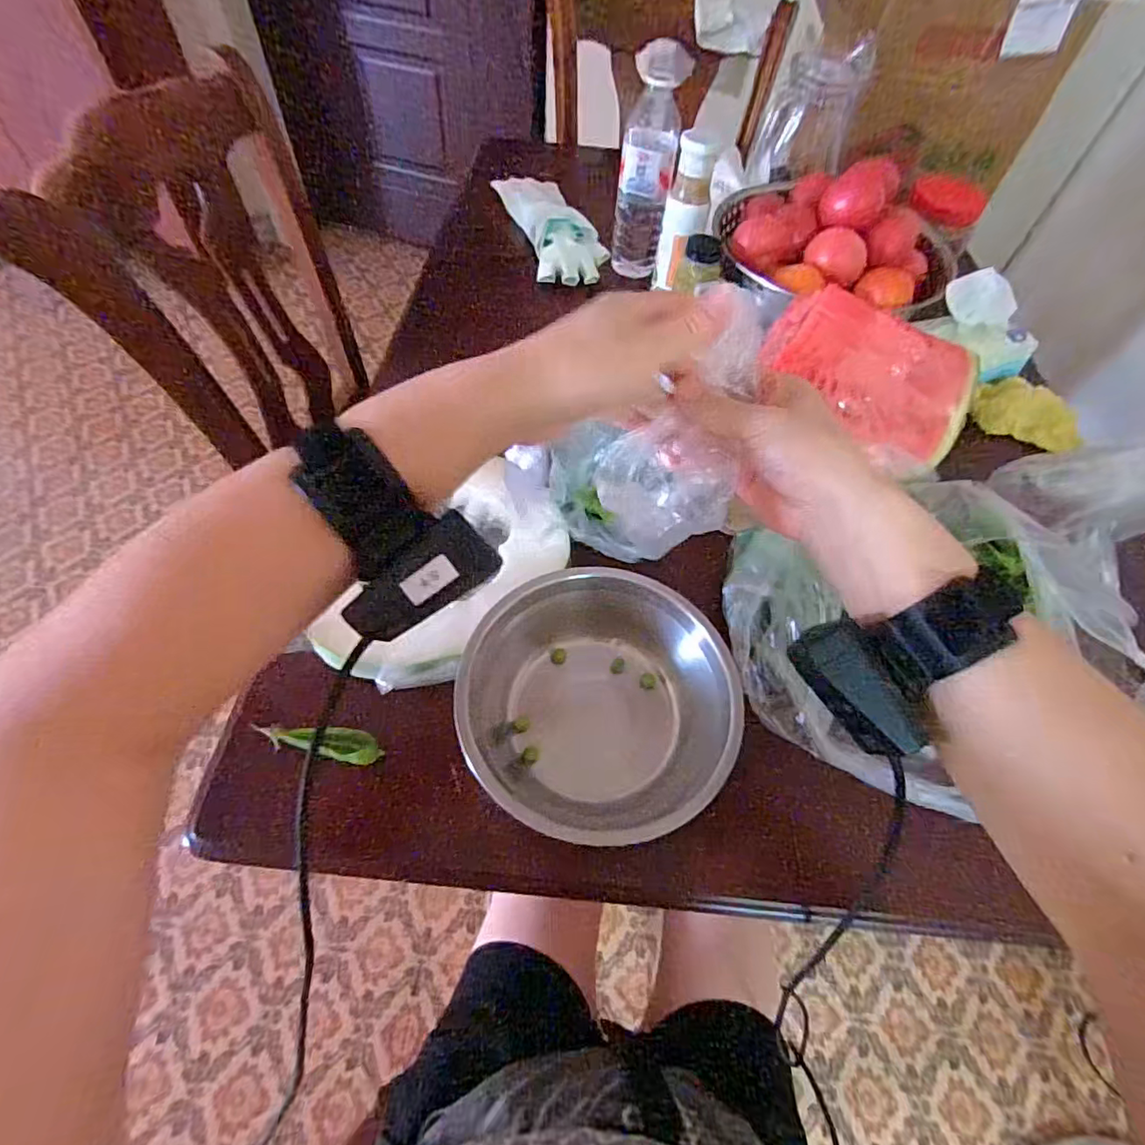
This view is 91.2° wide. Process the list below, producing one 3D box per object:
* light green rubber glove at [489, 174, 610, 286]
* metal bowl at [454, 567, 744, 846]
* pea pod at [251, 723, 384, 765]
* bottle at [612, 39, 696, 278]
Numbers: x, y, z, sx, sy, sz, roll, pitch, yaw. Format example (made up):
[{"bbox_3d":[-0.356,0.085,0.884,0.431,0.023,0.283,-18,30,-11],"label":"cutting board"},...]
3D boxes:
[{"bbox_3d":[-0.033,-0.505,0.801,0.098,0.041,0.258,-14,60,-13],"label":"light green rubber glove"},{"bbox_3d":[0.022,0.095,0.416,0.186,0.071,0.176,2,57,-3],"label":"metal bowl"},{"bbox_3d":[-0.180,0.121,0.401,0.083,0.014,0.023,7,57,0],"label":"pea pod"},{"bbox_3d":[0.089,-0.480,0.682,0.063,0.224,0.071,9,57,1],"label":"bottle"}]

